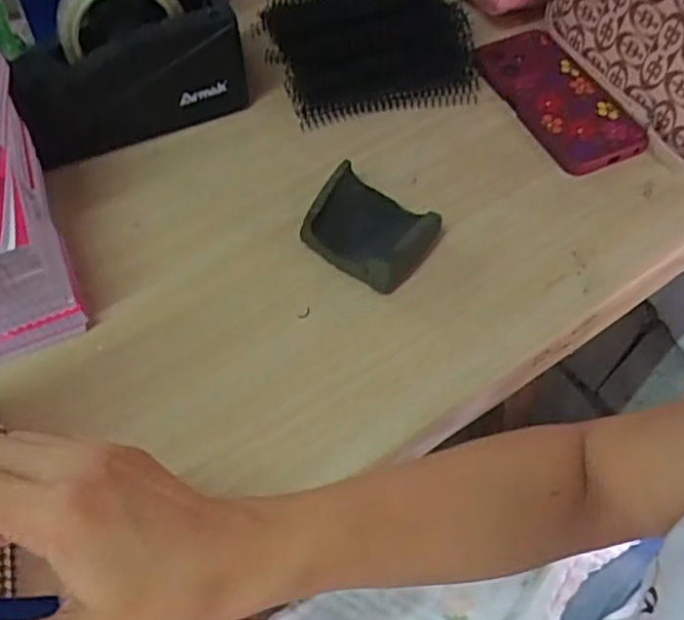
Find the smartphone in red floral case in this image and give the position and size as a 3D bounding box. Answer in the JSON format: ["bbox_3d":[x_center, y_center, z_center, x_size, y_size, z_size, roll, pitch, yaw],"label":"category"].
[{"bbox_3d":[0.190,-0.191,0.587,0.087,0.007,0.169,-20,61,-13],"label":"smartphone in red floral case"}]

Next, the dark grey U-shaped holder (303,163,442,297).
[{"bbox_3d":[0.020,-0.061,0.506,0.092,0.030,0.074,33,64,18],"label":"dark grey U-shaped holder"}]

